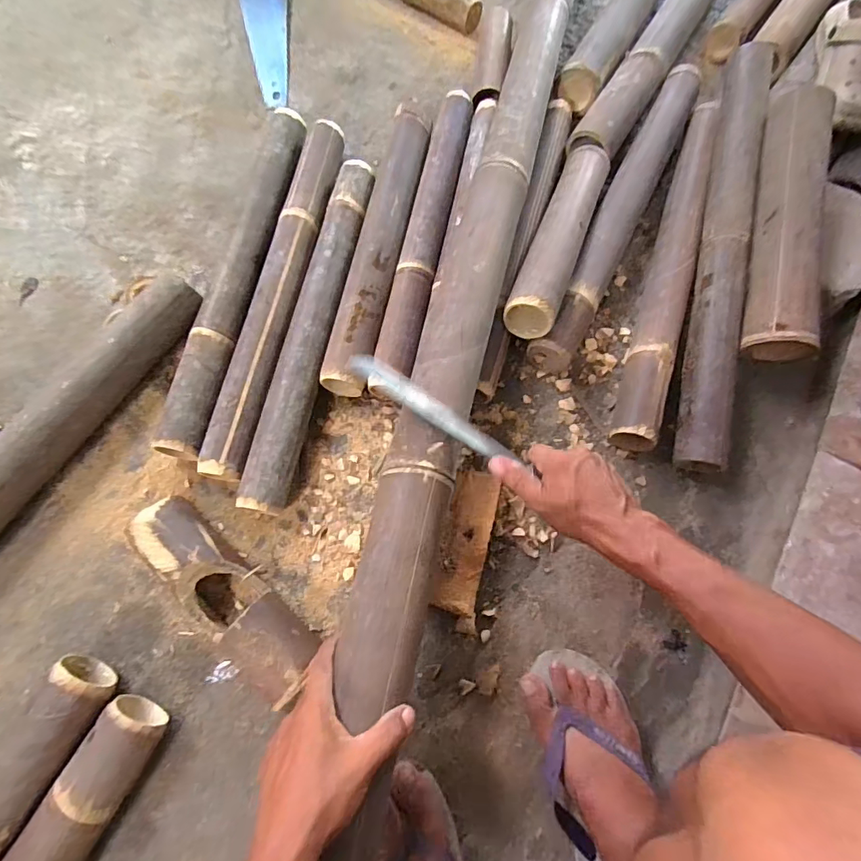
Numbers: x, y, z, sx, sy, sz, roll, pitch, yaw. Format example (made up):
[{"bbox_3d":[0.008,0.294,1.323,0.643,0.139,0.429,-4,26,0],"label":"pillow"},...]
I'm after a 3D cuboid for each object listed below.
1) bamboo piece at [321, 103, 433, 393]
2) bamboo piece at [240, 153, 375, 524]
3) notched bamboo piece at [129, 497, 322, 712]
[{"bbox_3d":[-0.069,-0.283,0.693,0.063,0.053,0.481,11,74,3],"label":"bamboo piece"},{"bbox_3d":[-0.163,-0.150,0.662,0.058,0.057,0.533,11,74,3],"label":"bamboo piece"},{"bbox_3d":[-0.248,0.194,0.558,0.271,0.061,0.080,43,78,11],"label":"notched bamboo piece"}]

